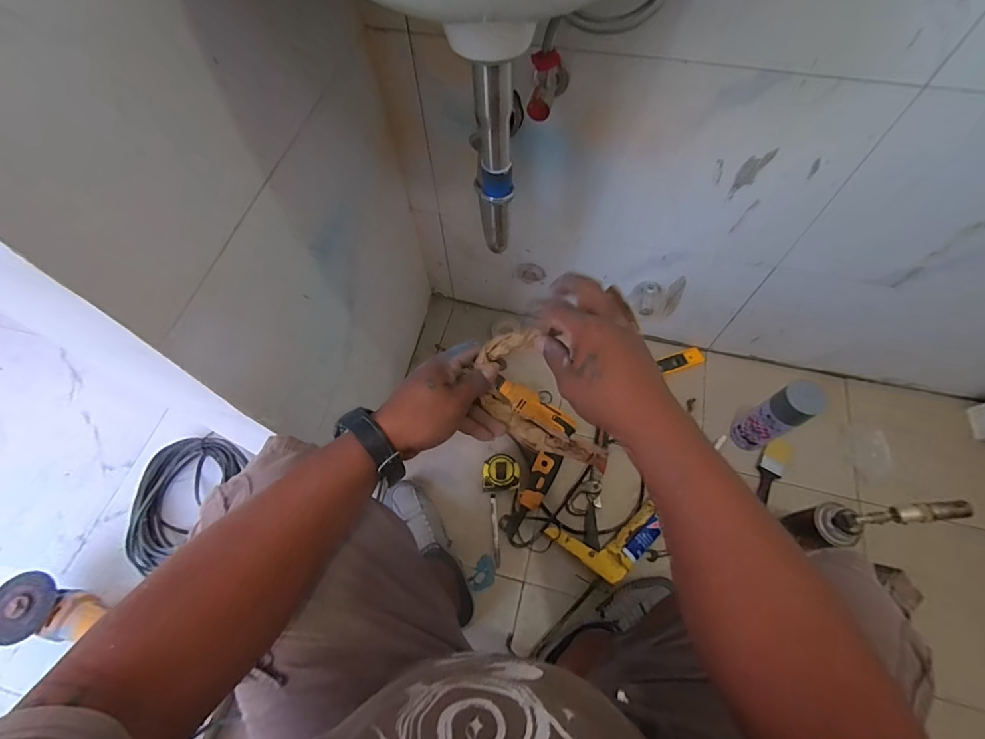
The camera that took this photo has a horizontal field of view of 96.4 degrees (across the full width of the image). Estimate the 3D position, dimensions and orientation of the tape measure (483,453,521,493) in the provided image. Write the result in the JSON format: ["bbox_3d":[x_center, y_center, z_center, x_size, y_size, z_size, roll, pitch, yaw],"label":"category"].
[{"bbox_3d":[0.016,0.201,0.858,0.072,0.032,0.066,-5,63,-1],"label":"tape measure"}]

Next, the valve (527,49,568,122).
[{"bbox_3d":[0.068,-0.349,0.536,0.046,0.055,0.081,7,63,5],"label":"valve"}]

